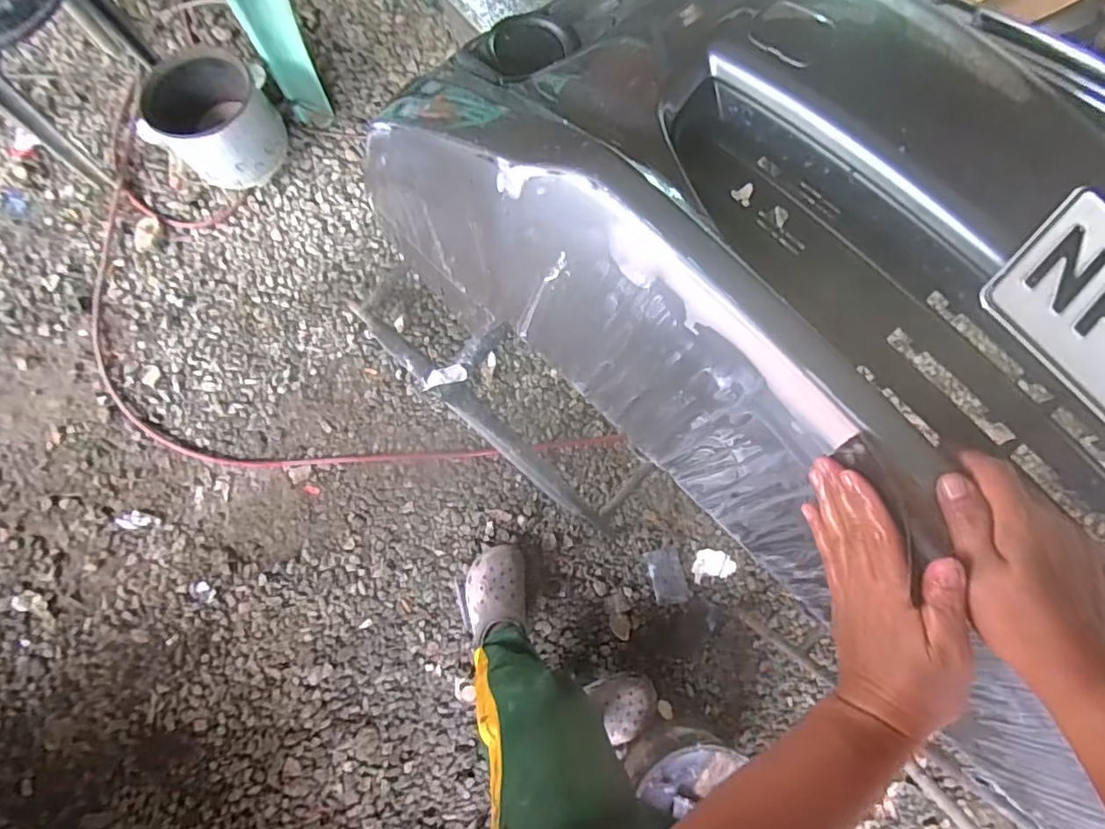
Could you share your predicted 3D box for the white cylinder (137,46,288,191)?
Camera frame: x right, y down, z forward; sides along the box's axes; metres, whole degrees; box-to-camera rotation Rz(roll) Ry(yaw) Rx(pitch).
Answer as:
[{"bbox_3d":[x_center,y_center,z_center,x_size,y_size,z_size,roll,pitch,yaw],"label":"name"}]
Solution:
[{"bbox_3d":[-0.761,-0.676,1.325,0.231,0.214,0.240,1,79,-4],"label":"white cylinder"}]

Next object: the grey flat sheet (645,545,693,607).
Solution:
[{"bbox_3d":[0.253,0.355,1.258,0.075,0.005,0.117,-14,78,-3],"label":"grey flat sheet"}]

